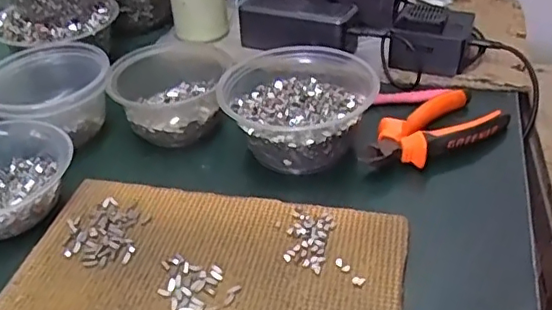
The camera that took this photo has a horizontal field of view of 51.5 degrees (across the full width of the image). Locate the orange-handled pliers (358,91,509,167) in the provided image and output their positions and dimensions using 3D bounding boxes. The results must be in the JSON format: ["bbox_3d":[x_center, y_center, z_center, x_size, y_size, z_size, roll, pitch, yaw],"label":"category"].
[{"bbox_3d":[0.138,-0.018,0.507,0.137,0.030,0.060,-24,43,-27],"label":"orange-handled pliers"}]

